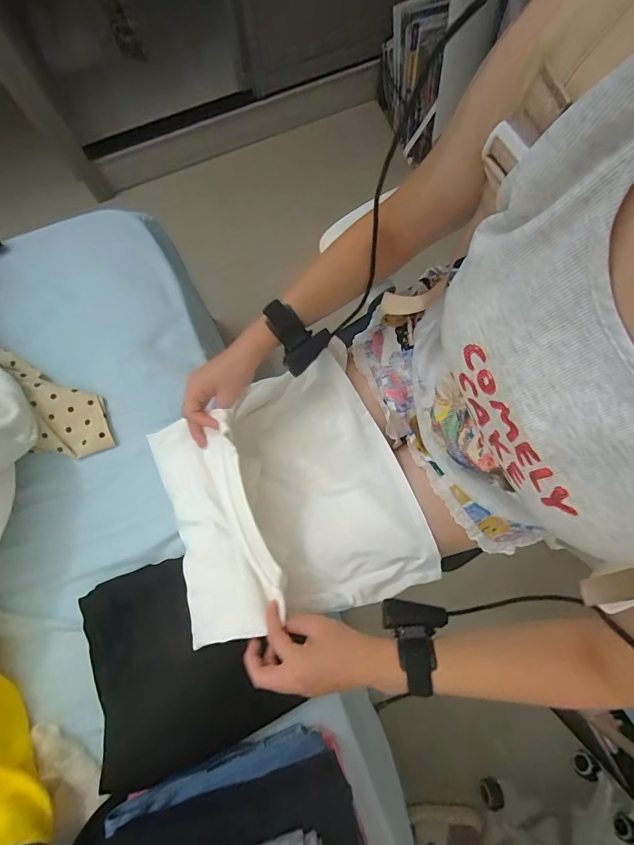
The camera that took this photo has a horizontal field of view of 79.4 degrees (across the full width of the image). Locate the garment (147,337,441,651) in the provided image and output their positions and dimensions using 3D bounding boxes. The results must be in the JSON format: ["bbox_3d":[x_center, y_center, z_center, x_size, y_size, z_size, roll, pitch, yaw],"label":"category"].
[{"bbox_3d":[-0.030,0.094,0.510,0.307,0.100,0.332,-18,79,-3],"label":"garment"}]

